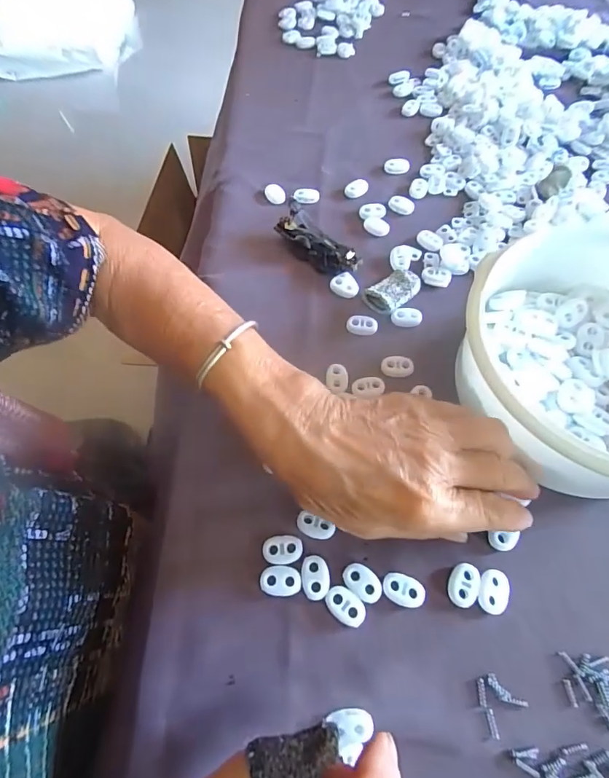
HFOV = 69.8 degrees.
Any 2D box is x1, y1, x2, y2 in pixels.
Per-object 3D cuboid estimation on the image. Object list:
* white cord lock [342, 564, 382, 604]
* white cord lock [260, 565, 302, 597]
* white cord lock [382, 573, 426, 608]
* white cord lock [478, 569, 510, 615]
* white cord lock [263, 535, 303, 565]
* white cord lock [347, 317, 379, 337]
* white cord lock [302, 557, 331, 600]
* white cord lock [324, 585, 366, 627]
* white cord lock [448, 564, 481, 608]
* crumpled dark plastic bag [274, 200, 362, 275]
[{"bbox_3d":[0.033,0.107,0.243,0.023,0.004,0.015,33,69,17],"label":"white cord lock"},{"bbox_3d":[-0.013,0.106,0.242,0.022,0.004,0.015,3,63,3],"label":"white cord lock"},{"bbox_3d":[0.055,0.111,0.241,0.023,0.005,0.015,16,65,9],"label":"white cord lock"},{"bbox_3d":[0.105,0.112,0.240,0.016,0.005,0.023,16,65,10],"label":"white cord lock"},{"bbox_3d":[-0.012,0.092,0.249,0.022,0.004,0.015,-4,63,0],"label":"white cord lock"},{"bbox_3d":[0.043,-0.047,0.324,0.023,0.009,0.012,8,64,6],"label":"white cord lock"},{"bbox_3d":[0.006,0.105,0.243,0.015,0.004,0.022,-4,63,0],"label":"white cord lock"},{"bbox_3d":[0.022,0.117,0.235,0.023,0.004,0.015,38,70,19],"label":"white cord lock"},{"bbox_3d":[0.088,0.108,0.242,0.016,0.006,0.023,17,65,10],"label":"white cord lock"},{"bbox_3d":[0.009,-0.115,0.349,0.022,0.023,0.076,-41,69,-17],"label":"crumpled dark plastic bag"}]

